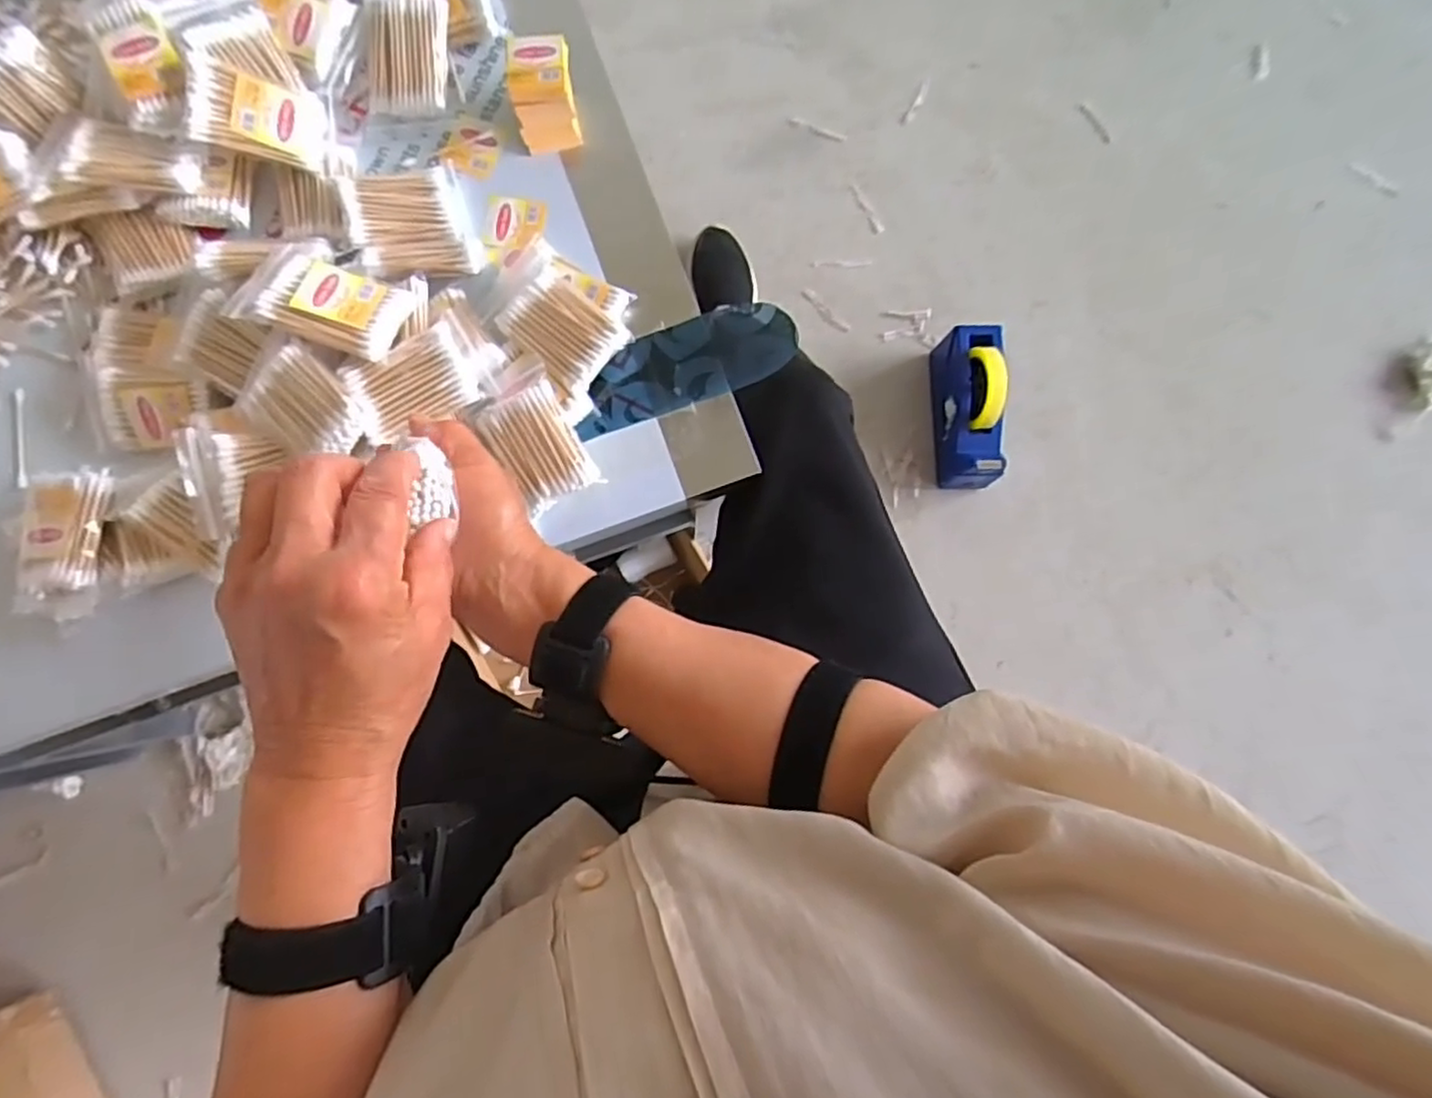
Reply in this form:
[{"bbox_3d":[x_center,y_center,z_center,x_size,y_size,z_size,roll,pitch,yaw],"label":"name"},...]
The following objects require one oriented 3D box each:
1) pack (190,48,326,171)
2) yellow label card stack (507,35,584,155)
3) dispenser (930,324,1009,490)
[{"bbox_3d":[-0.306,-0.293,0.460,0.077,0.011,0.053,3,91,-34],"label":"pack"},{"bbox_3d":[-0.125,-0.331,0.496,0.043,0.041,0.062,-8,83,-3],"label":"yellow label card stack"},{"bbox_3d":[0.340,-0.191,0.910,0.067,0.123,0.200,0,83,-2],"label":"dispenser"}]

